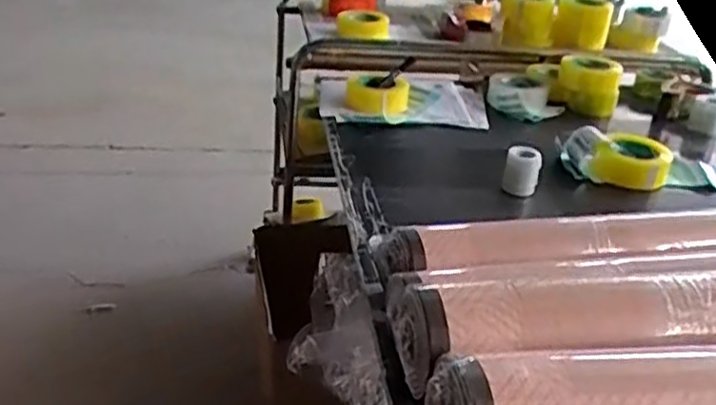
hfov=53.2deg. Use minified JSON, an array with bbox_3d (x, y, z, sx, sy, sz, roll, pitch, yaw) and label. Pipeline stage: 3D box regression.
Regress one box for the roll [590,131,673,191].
[{"bbox_3d":[0.476,-0.068,1.239,0.122,0.062,0.135,19,32,23],"label":"roll"}]

